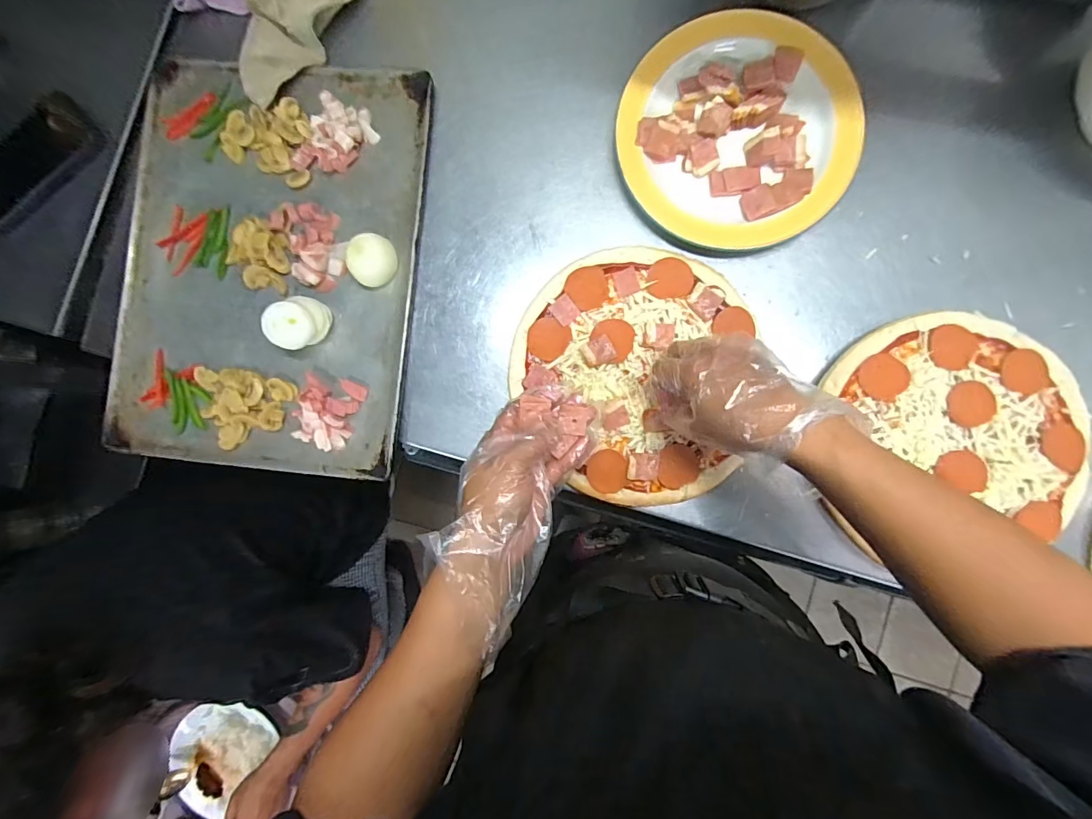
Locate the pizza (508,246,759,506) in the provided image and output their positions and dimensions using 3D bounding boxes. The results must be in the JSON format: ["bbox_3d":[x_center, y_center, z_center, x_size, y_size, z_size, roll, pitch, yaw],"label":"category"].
[{"bbox_3d":[0.083,-0.038,0.478,0.236,0.026,0.256,0,86,4],"label":"pizza"}]

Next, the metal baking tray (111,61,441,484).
[{"bbox_3d":[-0.313,-0.163,0.502,0.338,0.034,0.439,5,87,4],"label":"metal baking tray"}]

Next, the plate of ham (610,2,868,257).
[{"bbox_3d":[0.195,-0.283,0.479,0.229,0.037,0.222,0,86,4],"label":"plate of ham"}]

